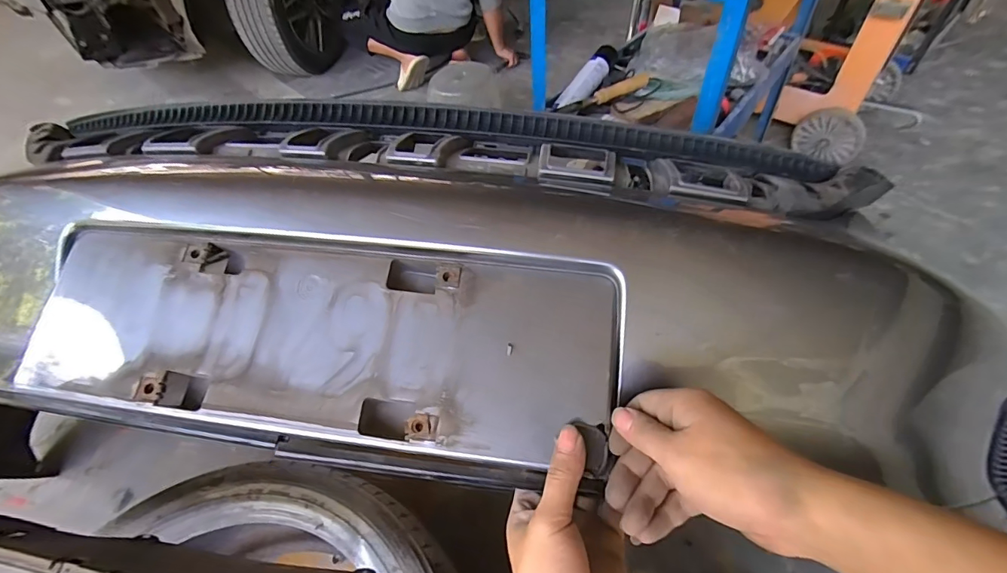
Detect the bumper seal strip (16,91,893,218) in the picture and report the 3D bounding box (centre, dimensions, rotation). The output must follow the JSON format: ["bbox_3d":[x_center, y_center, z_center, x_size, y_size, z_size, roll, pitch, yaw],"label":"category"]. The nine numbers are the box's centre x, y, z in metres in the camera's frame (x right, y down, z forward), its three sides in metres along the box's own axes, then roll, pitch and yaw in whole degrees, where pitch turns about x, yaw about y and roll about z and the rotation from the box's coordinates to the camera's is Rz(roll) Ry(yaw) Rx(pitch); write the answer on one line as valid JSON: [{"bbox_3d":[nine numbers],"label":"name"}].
[{"bbox_3d":[-0.096,-0.143,0.495,0.989,0.070,0.147,4,48,8],"label":"bumper seal strip"}]

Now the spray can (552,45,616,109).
[{"bbox_3d":[0.181,-0.442,0.982,0.053,0.040,0.217,33,74,29],"label":"spray can"}]

